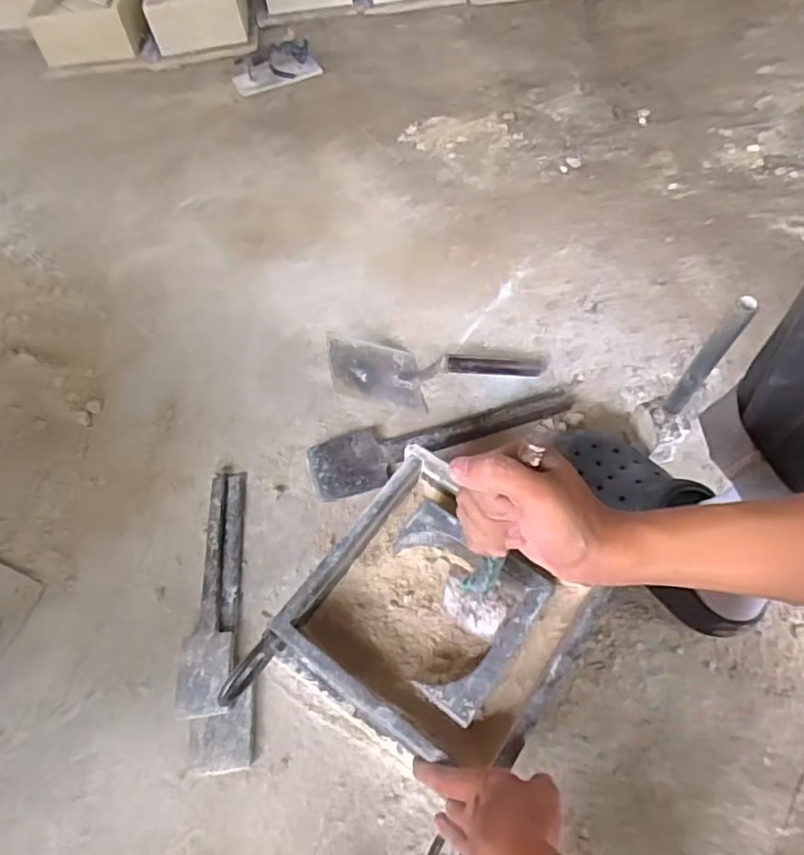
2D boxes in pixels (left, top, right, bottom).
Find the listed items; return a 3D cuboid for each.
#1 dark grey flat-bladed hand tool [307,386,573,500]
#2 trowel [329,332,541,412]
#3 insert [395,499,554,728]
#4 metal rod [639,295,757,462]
[{"bbox_3d":[0.055,0.014,0.769,0.345,0.029,0.083,-14,56,-7],"label":"dark grey flat-bladed hand tool"},{"bbox_3d":[0.048,-0.078,0.788,0.277,0.073,0.104,-4,58,0],"label":"trowel"},{"bbox_3d":[0.040,0.165,0.559,0.145,0.045,0.145,31,62,21],"label":"insert"},{"bbox_3d":[0.302,-0.041,0.649,0.034,0.257,0.052,-16,56,-8],"label":"metal rod"}]

